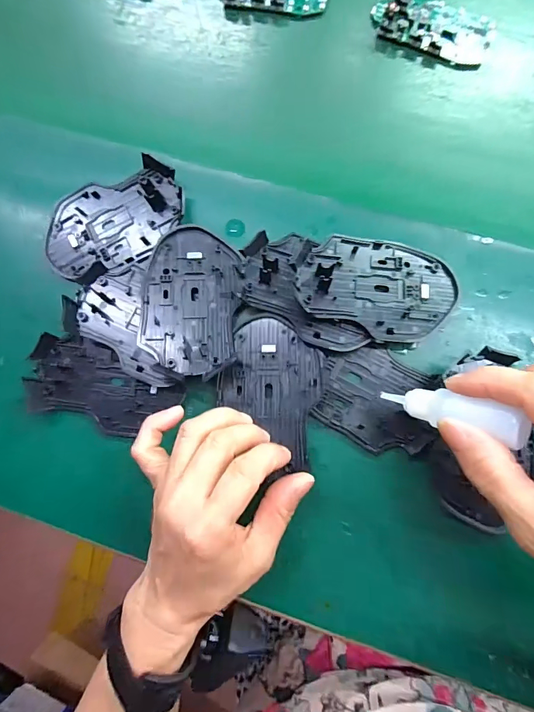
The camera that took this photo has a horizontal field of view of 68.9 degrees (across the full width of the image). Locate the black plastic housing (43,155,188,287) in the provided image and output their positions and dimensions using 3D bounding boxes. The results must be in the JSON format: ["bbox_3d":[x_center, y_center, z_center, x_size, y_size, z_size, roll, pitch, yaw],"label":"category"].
[{"bbox_3d":[-0.117,-0.103,0.299,0.110,0.013,0.073,-28,80,0],"label":"black plastic housing"}]

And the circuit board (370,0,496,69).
[{"bbox_3d":[0.133,-0.267,0.312,0.095,0.014,0.045,23,84,8],"label":"circuit board"}]

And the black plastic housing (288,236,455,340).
[{"bbox_3d":[0.075,-0.050,0.275,0.111,0.020,0.070,18,82,6],"label":"black plastic housing"}]

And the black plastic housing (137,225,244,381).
[{"bbox_3d":[-0.054,-0.042,0.282,0.068,0.012,0.108,5,82,5],"label":"black plastic housing"}]

